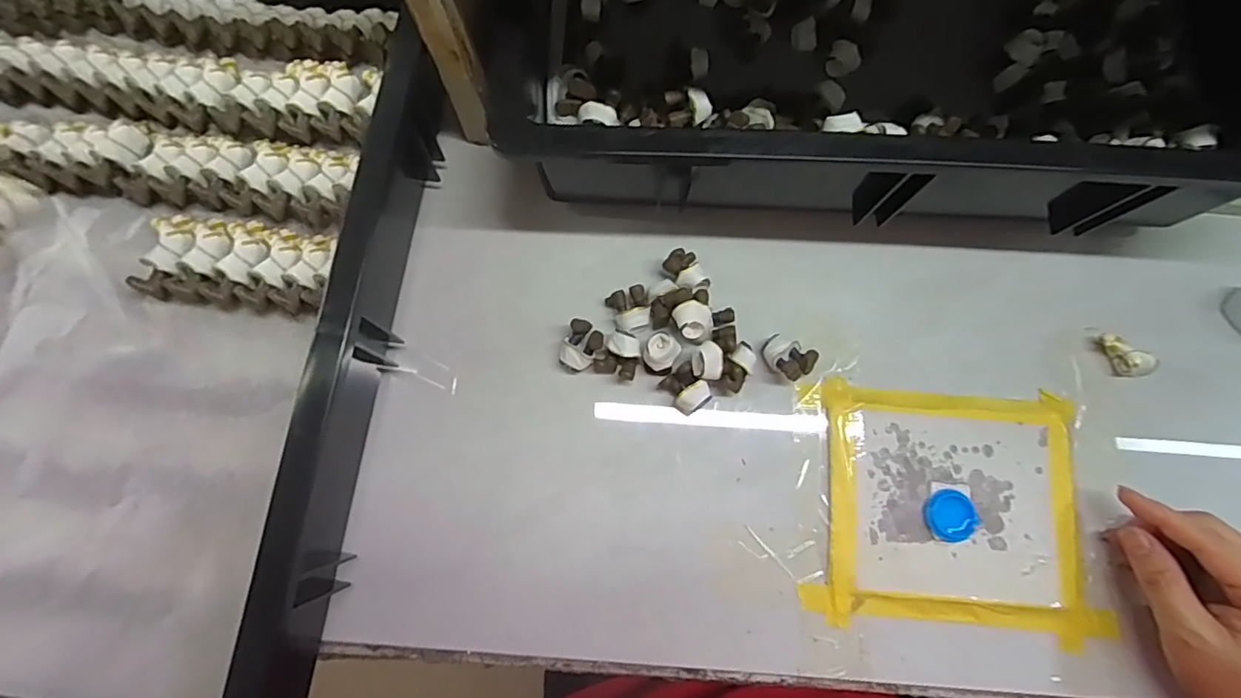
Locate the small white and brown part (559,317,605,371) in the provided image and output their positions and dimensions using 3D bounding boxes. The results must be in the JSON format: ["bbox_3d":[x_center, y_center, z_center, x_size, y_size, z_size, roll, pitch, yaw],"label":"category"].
[{"bbox_3d":[-0.025,-0.001,0.357,0.022,0.015,0.032,27,79,5],"label":"small white and brown part"}]

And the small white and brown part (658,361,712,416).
[{"bbox_3d":[0.040,0.026,0.351,0.022,0.021,0.027,-36,81,-8],"label":"small white and brown part"}]

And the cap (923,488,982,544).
[{"bbox_3d":[0.201,0.101,0.344,0.032,0.007,0.030,0,78,-1],"label":"cap"}]

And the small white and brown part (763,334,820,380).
[{"bbox_3d":[0.105,0.005,0.358,0.032,0.017,0.023,44,81,8],"label":"small white and brown part"}]

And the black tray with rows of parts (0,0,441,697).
[{"bbox_3d":[-0.278,-0.028,0.325,0.301,0.094,0.449,7,78,1],"label":"black tray with rows of parts"}]

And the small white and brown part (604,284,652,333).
[{"bbox_3d":[0.007,-0.026,0.362,0.025,0.015,0.027,-23,80,-5],"label":"small white and brown part"}]

